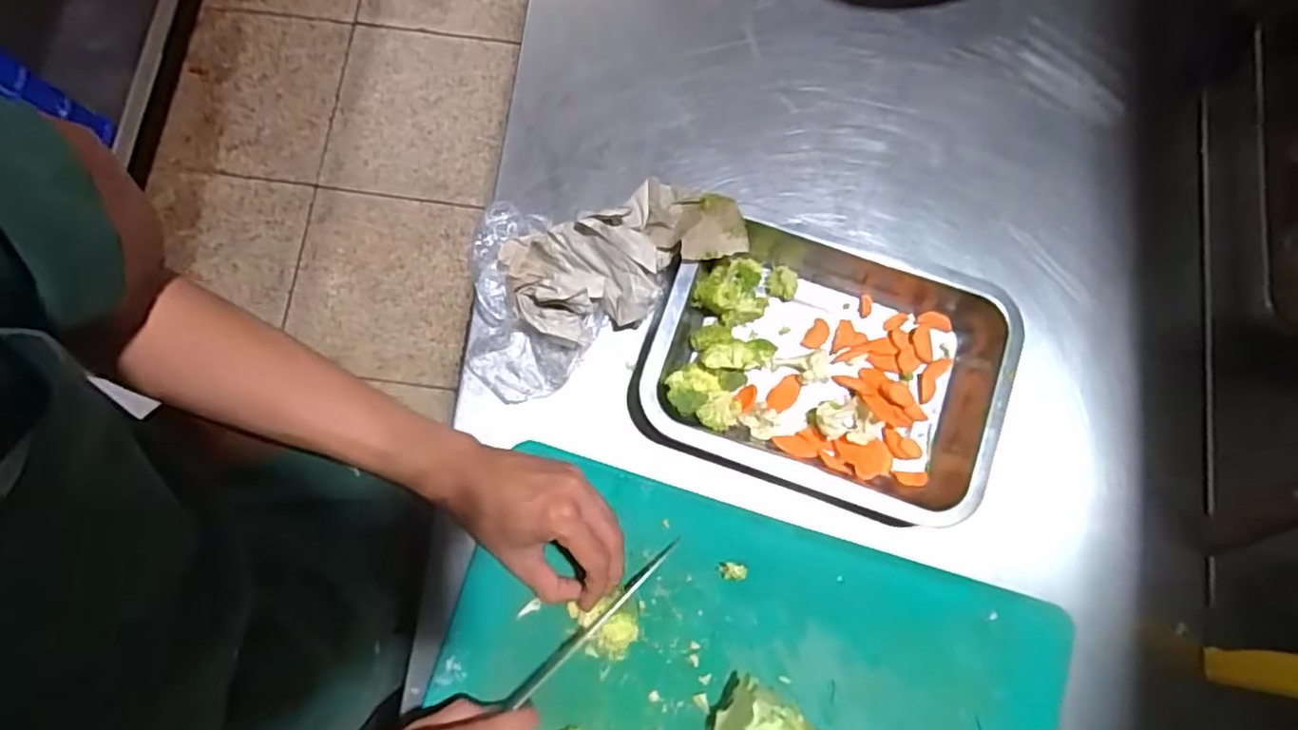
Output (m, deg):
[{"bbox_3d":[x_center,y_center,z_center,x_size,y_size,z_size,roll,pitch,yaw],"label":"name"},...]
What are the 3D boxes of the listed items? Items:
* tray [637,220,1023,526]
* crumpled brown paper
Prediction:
[{"bbox_3d":[0.137,0.001,0.516,0.261,0.039,0.184,19,80,4],"label":"tray"},{"bbox_3d":[-0.021,-0.087,0.530,0.179,0.053,0.097,-27,80,-4],"label":"crumpled brown paper"}]

